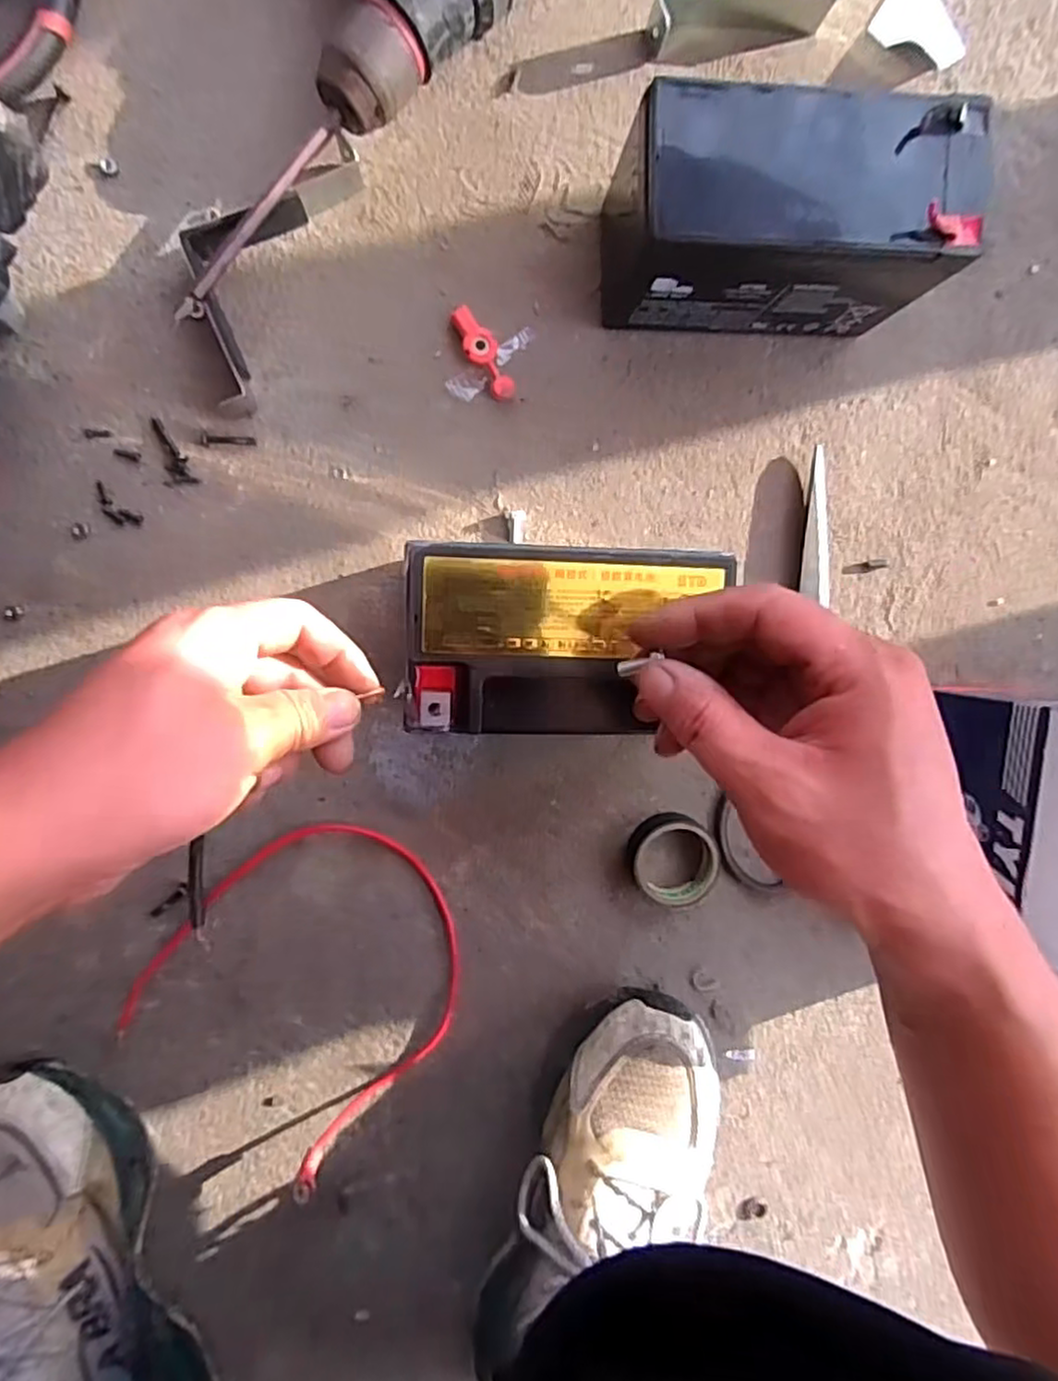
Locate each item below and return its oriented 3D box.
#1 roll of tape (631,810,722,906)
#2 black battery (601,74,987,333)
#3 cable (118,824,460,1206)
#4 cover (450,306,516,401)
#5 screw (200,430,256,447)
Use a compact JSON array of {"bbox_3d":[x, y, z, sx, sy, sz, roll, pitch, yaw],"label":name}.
[{"bbox_3d":[0.085,0.099,0.404,0.053,0.017,0.049,-1,98,-6],"label":"roll of tape"},{"bbox_3d":[0.116,-0.219,0.331,0.153,0.093,0.068,-1,98,-6],"label":"black battery"},{"bbox_3d":[-0.116,0.164,0.384,0.155,0.043,0.170,-1,98,-6],"label":"cable"},{"bbox_3d":[-0.024,-0.177,0.367,0.017,0.009,0.051,-34,100,0],"label":"cover"},{"bbox_3d":[-0.154,-0.128,0.357,0.027,0.004,0.007,1,98,-6],"label":"screw"}]

